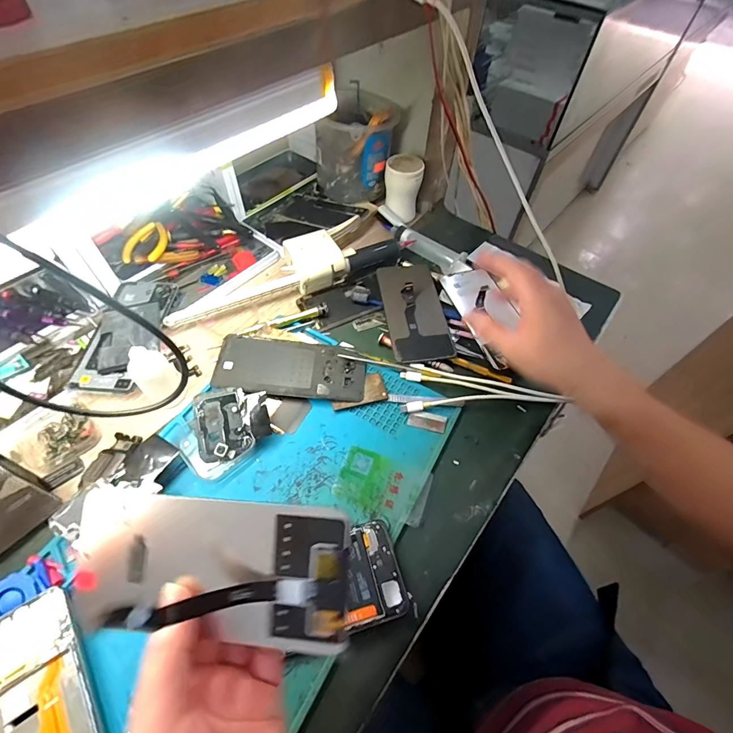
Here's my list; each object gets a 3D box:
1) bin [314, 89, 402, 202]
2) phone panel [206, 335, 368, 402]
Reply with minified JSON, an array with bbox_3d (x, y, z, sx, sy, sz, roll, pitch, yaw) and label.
[{"bbox_3d":[-0.016,-0.320,0.584,0.112,0.126,0.106,11,55,5],"label":"bin"},{"bbox_3d":[-0.081,0.001,0.426,0.157,0.006,0.075,4,55,-5],"label":"phone panel"}]

